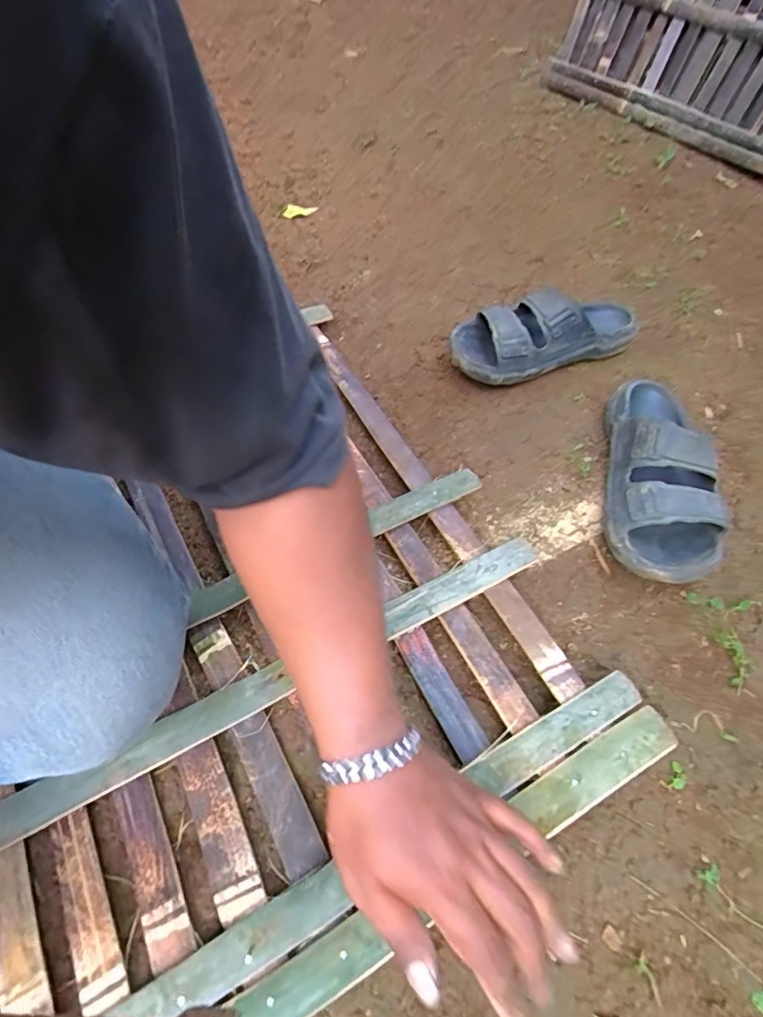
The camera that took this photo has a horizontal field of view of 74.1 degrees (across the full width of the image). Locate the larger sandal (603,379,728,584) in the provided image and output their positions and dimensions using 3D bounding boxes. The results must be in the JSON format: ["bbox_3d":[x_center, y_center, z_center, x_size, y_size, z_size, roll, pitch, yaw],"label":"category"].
[{"bbox_3d":[0.308,-0.043,0.547,0.109,0.089,0.275,14,57,4],"label":"larger sandal"}]

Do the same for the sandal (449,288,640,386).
[{"bbox_3d":[0.219,-0.243,0.675,0.272,0.089,0.112,-17,60,-16],"label":"sandal"}]

